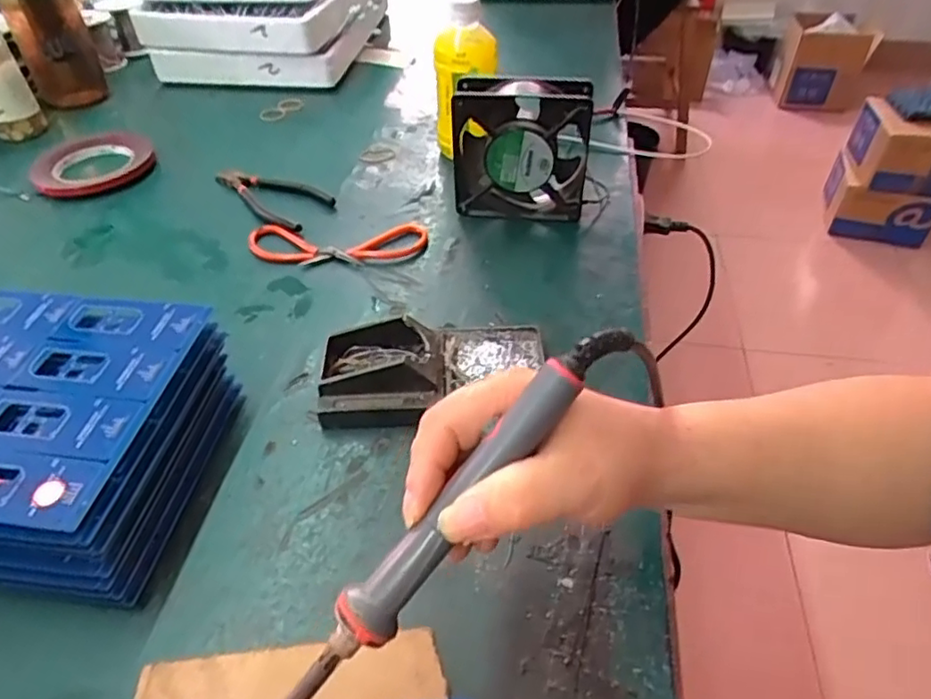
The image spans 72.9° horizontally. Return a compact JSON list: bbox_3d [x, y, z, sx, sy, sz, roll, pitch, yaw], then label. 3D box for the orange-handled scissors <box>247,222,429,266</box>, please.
[{"bbox_3d":[-0.119,-0.100,0.584,0.164,0.013,0.056,-1,44,0],"label":"orange-handled scissors"}]

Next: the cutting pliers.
[{"bbox_3d":[-0.200,-0.164,0.647,0.168,0.011,0.065,33,54,30],"label":"cutting pliers"}]

